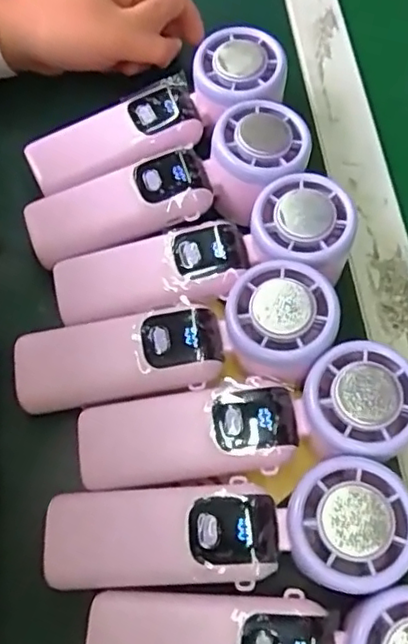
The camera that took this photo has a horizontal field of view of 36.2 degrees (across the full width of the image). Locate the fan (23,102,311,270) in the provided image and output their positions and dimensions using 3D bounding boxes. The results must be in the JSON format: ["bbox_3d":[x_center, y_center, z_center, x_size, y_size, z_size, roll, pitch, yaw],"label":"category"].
[{"bbox_3d":[-0.021,-0.075,0.366,0.166,0.053,0.058,-20,67,-13],"label":"fan"}]

